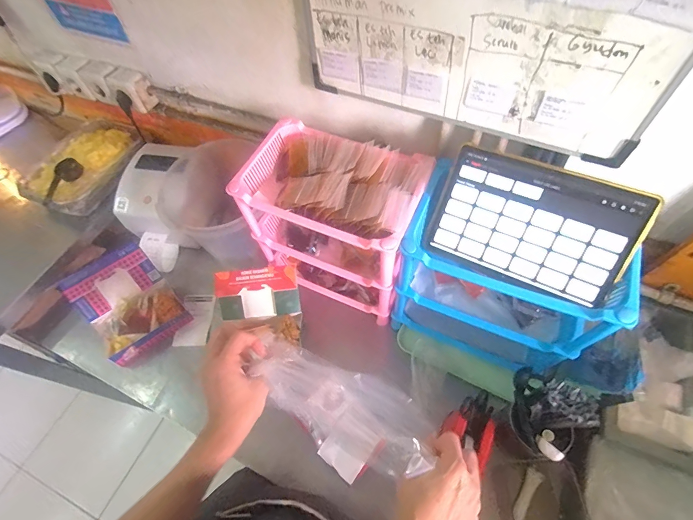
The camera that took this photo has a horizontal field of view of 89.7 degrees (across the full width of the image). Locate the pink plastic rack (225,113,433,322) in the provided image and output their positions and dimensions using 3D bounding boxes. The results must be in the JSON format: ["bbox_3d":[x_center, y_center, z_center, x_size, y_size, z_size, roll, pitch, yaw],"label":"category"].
[{"bbox_3d":[-0.020,-0.063,0.710,0.303,0.331,0.187,21,62,15],"label":"pink plastic rack"}]

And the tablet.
[{"bbox_3d":[0.259,-0.049,0.492,0.247,0.011,0.164,24,106,19],"label":"tablet"}]

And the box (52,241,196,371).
[{"bbox_3d":[-0.504,0.096,0.803,0.178,0.107,0.218,-36,64,-18],"label":"box"}]

